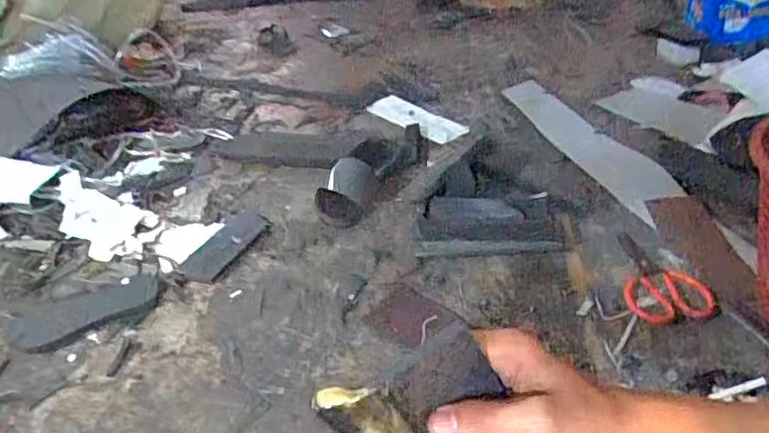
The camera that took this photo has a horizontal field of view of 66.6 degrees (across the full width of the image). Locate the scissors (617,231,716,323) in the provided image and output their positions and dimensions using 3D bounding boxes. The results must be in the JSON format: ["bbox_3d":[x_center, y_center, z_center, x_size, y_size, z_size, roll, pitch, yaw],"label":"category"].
[{"bbox_3d":[0.390,0.079,0.860,0.108,0.021,0.194,-8,36,-1],"label":"scissors"}]

